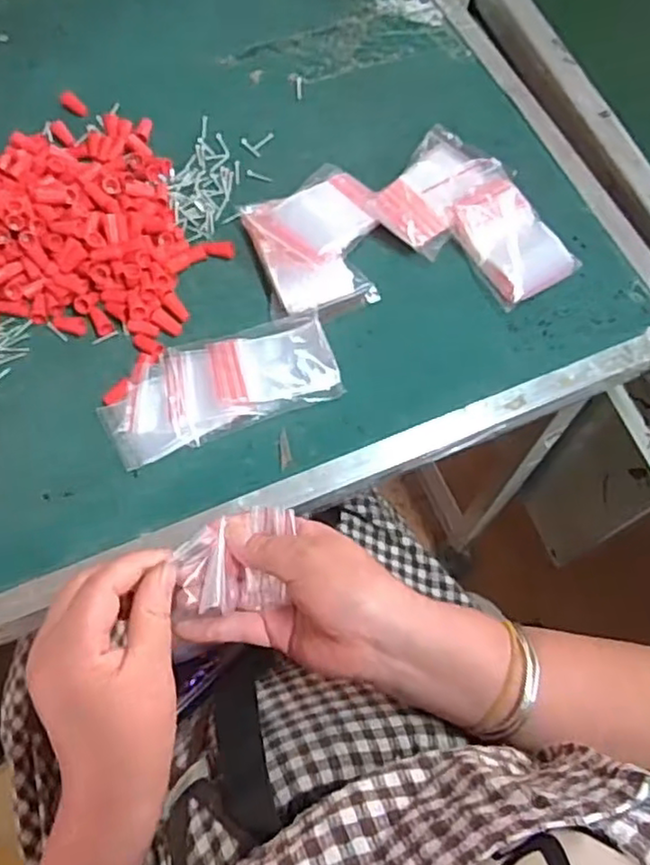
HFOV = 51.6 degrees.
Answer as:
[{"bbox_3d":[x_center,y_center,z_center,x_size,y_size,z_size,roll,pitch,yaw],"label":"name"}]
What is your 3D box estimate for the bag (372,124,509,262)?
[{"bbox_3d":[0.087,-0.189,0.514,0.070,0.027,0.113,34,71,15],"label":"bag"}]

